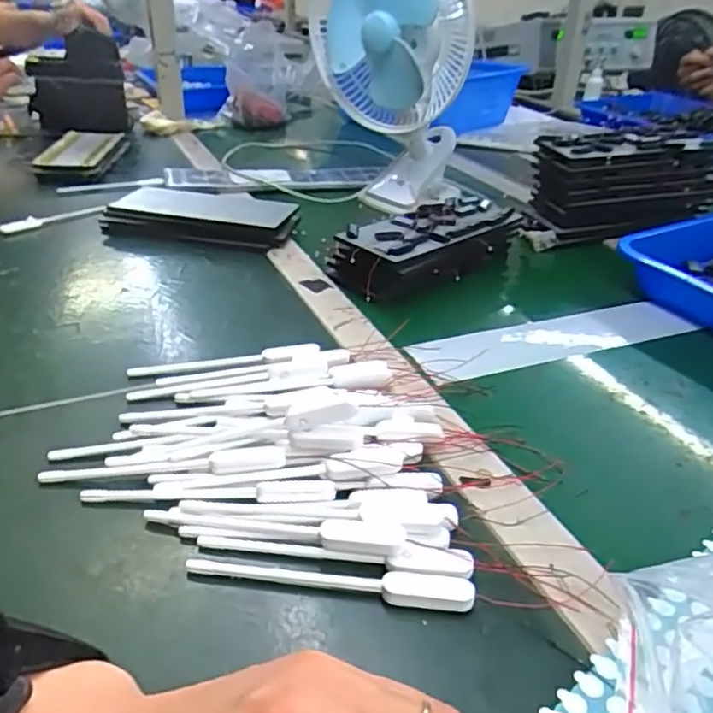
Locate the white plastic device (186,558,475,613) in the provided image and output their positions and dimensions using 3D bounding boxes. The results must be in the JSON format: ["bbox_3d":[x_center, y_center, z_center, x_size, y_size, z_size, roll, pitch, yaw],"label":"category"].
[{"bbox_3d":[-0.015,0.113,0.323,0.144,0.005,0.015,5,32,4],"label":"white plastic device"}]

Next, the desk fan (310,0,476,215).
[{"bbox_3d":[0.047,-0.360,0.796,0.195,0.311,0.125,27,47,26],"label":"desk fan"}]

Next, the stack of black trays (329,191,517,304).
[{"bbox_3d":[0.071,-0.116,0.657,0.211,0.053,0.099,-22,39,-33],"label":"stack of black trays"}]

